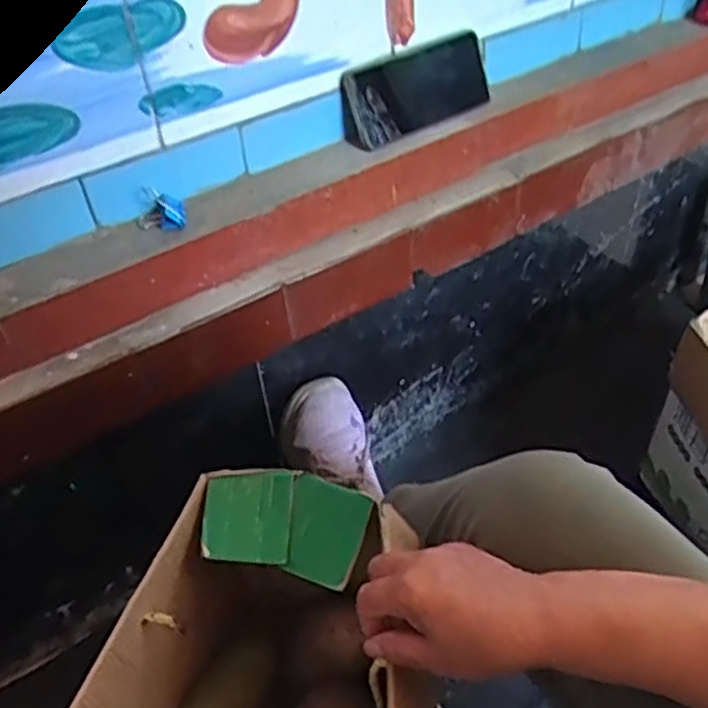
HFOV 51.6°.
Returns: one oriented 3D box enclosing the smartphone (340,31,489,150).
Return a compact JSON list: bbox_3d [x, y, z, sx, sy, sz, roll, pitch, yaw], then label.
[{"bbox_3d":[0.060,-0.260,0.723,0.155,0.074,0.013,-22,23,-12],"label":"smartphone"}]

